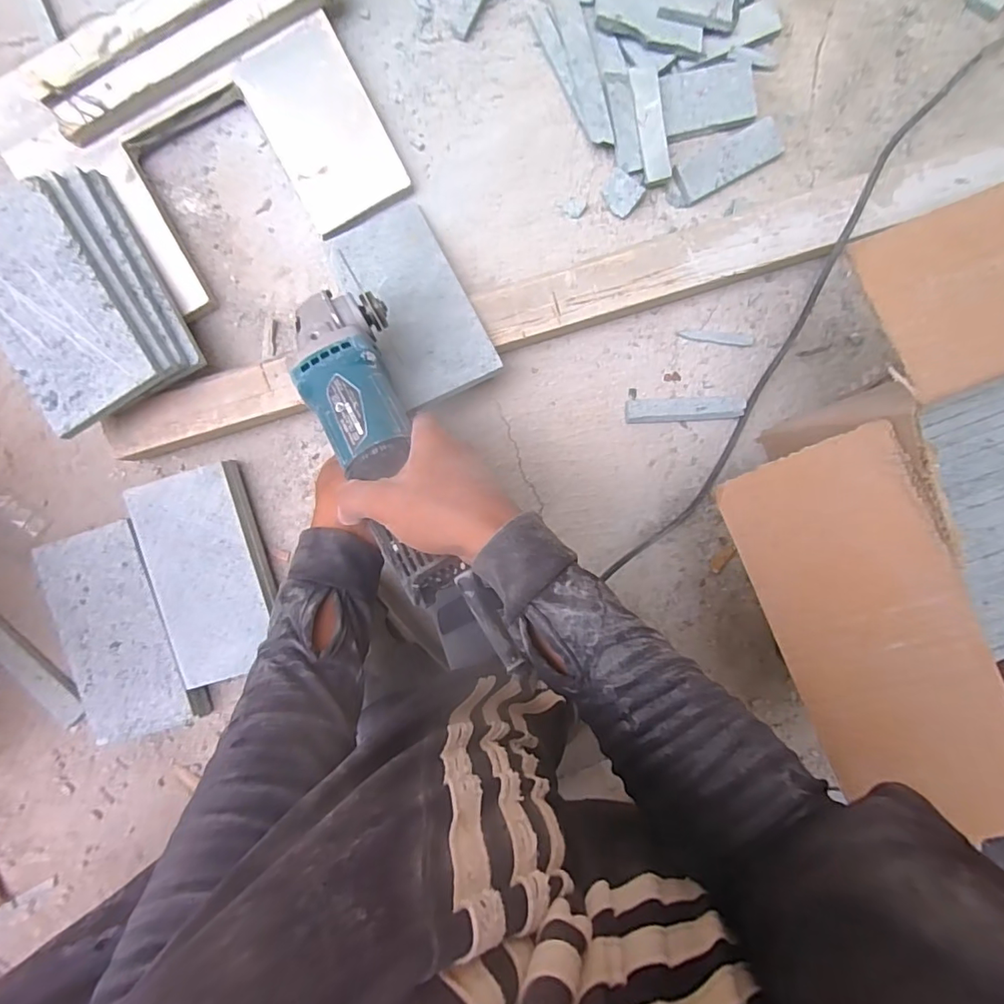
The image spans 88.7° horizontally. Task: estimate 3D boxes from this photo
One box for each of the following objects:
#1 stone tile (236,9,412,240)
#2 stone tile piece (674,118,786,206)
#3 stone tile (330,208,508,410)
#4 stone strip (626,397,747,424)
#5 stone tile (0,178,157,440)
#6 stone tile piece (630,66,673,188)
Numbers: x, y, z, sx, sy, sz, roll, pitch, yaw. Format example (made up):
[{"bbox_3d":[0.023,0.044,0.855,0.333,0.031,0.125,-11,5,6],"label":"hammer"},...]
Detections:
[{"bbox_3d":[-0.167,-0.350,0.481,0.098,0.008,0.164,-28,98,3],"label":"stone tile"},{"bbox_3d":[0.216,-0.323,0.488,0.101,0.013,0.038,-27,92,2],"label":"stone tile piece"},{"bbox_3d":[-0.082,-0.182,0.467,0.096,0.007,0.200,-26,74,-5],"label":"stone tile"},{"bbox_3d":[0.181,-0.091,0.506,0.114,0.011,0.023,-2,92,1],"label":"stone strip"},{"bbox_3d":[-0.383,-0.163,0.431,0.099,0.012,0.197,-32,92,2],"label":"stone tile"},{"bbox_3d":[0.140,-0.351,0.478,0.028,0.011,0.098,-11,92,1],"label":"stone tile piece"}]

